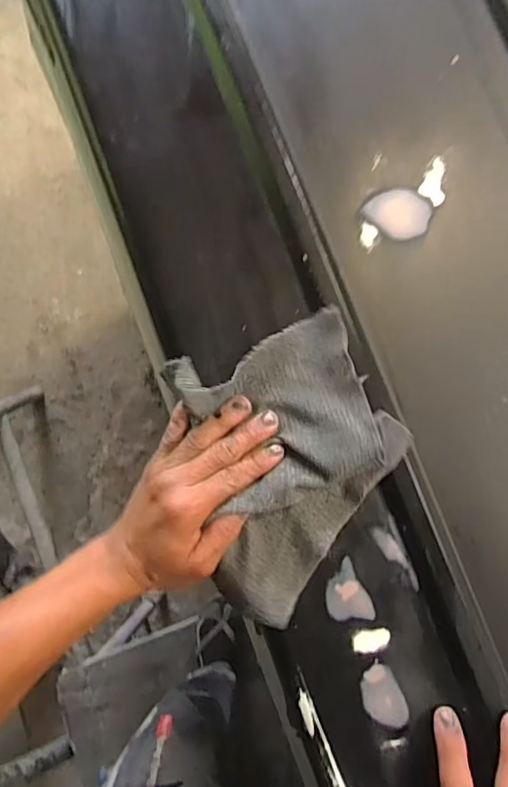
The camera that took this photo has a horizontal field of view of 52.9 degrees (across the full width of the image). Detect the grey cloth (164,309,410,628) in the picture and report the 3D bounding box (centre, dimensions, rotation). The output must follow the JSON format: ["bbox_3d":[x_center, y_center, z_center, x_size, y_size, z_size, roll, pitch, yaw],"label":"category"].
[{"bbox_3d":[0.032,0.049,0.374,0.149,0.026,0.193,-18,83,-3],"label":"grey cloth"}]

